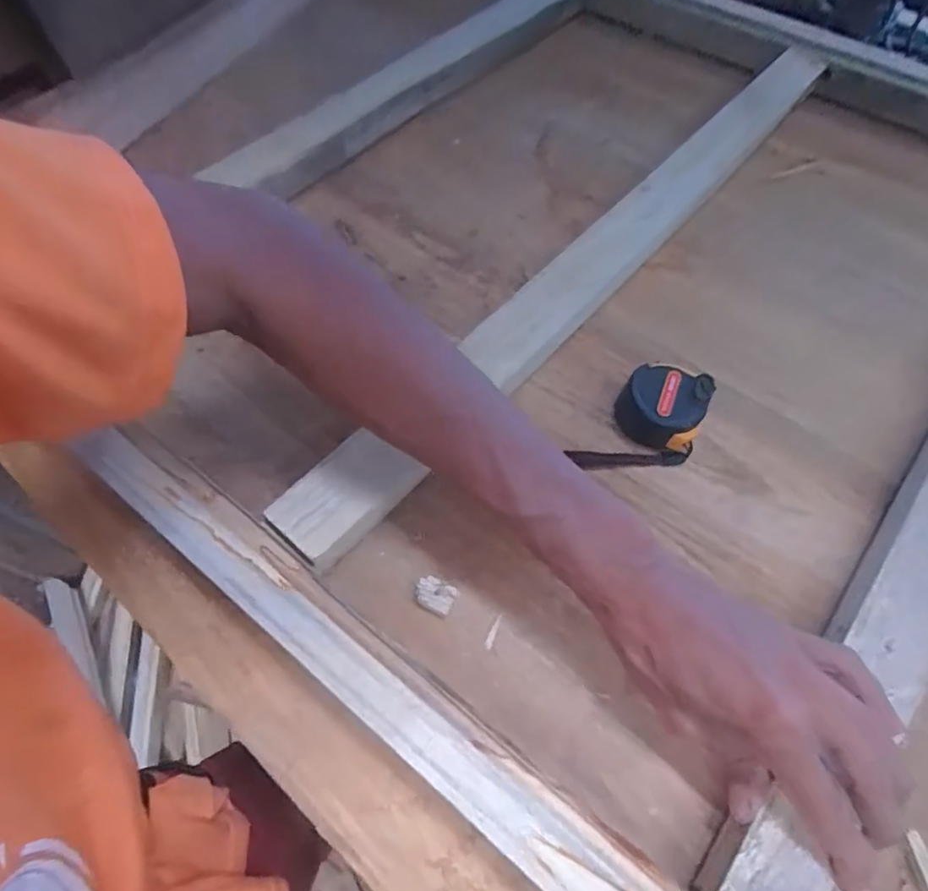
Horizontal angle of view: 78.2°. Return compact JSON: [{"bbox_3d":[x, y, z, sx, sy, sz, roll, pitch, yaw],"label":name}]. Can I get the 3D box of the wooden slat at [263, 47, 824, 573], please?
[{"bbox_3d":[0.126,-0.167,0.463,0.050,0.024,0.680,42,67,8],"label":"wooden slat"}]

